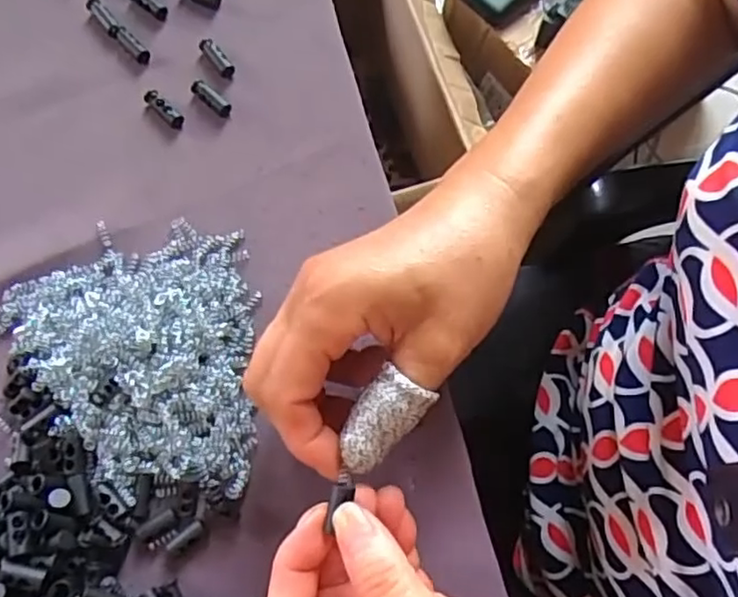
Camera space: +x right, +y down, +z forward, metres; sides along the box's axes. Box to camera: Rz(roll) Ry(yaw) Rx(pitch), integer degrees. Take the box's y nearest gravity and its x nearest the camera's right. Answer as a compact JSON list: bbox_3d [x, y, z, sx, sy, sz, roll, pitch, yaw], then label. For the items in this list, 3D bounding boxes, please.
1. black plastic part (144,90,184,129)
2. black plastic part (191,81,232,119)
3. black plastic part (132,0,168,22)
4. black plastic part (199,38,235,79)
[{"bbox_3d":[-0.114,-0.105,0.363,0.028,0.008,0.008,44,78,10],"label":"black plastic part"},{"bbox_3d":[-0.087,-0.111,0.365,0.026,0.008,0.008,39,78,9],"label":"black plastic part"},{"bbox_3d":[-0.128,-0.170,0.378,0.027,0.004,0.009,35,77,8],"label":"black plastic part"},{"bbox_3d":[-0.086,-0.136,0.371,0.008,0.008,0.027,-36,79,-10],"label":"black plastic part"}]

